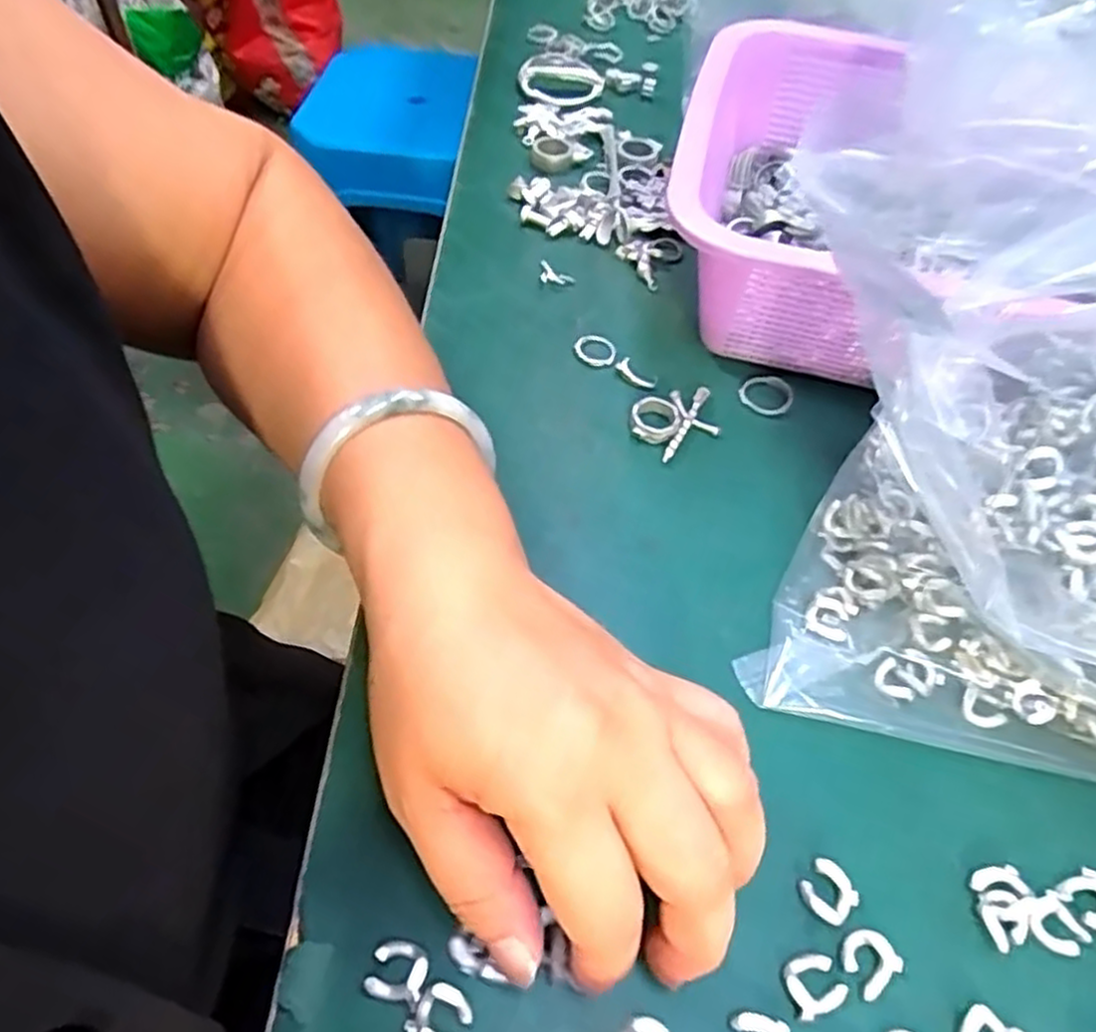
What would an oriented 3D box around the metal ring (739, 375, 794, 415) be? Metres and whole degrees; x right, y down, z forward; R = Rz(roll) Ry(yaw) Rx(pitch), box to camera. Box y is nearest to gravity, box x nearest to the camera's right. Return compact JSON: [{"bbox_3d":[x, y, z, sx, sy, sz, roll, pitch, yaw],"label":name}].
[{"bbox_3d":[0.103,-0.058,0.350,0.023,0.004,0.023,2,53,-2],"label":"metal ring"}]

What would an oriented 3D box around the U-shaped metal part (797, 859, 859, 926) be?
[{"bbox_3d":[0.084,0.113,0.223,0.014,0.004,0.015,-33,62,-25],"label":"U-shaped metal part"}]

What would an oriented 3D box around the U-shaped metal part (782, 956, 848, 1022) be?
[{"bbox_3d":[0.075,0.131,0.209,0.015,0.004,0.014,-18,56,-16],"label":"U-shaped metal part"}]

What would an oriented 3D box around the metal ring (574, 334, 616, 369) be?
[{"bbox_3d":[0.023,-0.081,0.360,0.020,0.004,0.022,2,53,-2],"label":"metal ring"}]

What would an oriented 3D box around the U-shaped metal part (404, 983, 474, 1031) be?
[{"bbox_3d":[-0.028,0.134,0.199,0.015,0.004,0.015,26,56,15],"label":"U-shaped metal part"}]

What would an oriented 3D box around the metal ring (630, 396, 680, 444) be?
[{"bbox_3d":[0.048,-0.043,0.332,0.022,0.010,0.021,2,53,-2],"label":"metal ring"}]

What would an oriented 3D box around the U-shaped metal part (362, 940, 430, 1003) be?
[{"bbox_3d":[-0.041,0.125,0.204,0.016,0.004,0.014,14,54,6],"label":"U-shaped metal part"}]

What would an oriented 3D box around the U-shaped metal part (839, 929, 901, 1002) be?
[{"bbox_3d":[0.092,0.127,0.213,0.015,0.004,0.015,-31,61,-24],"label":"U-shaped metal part"}]

